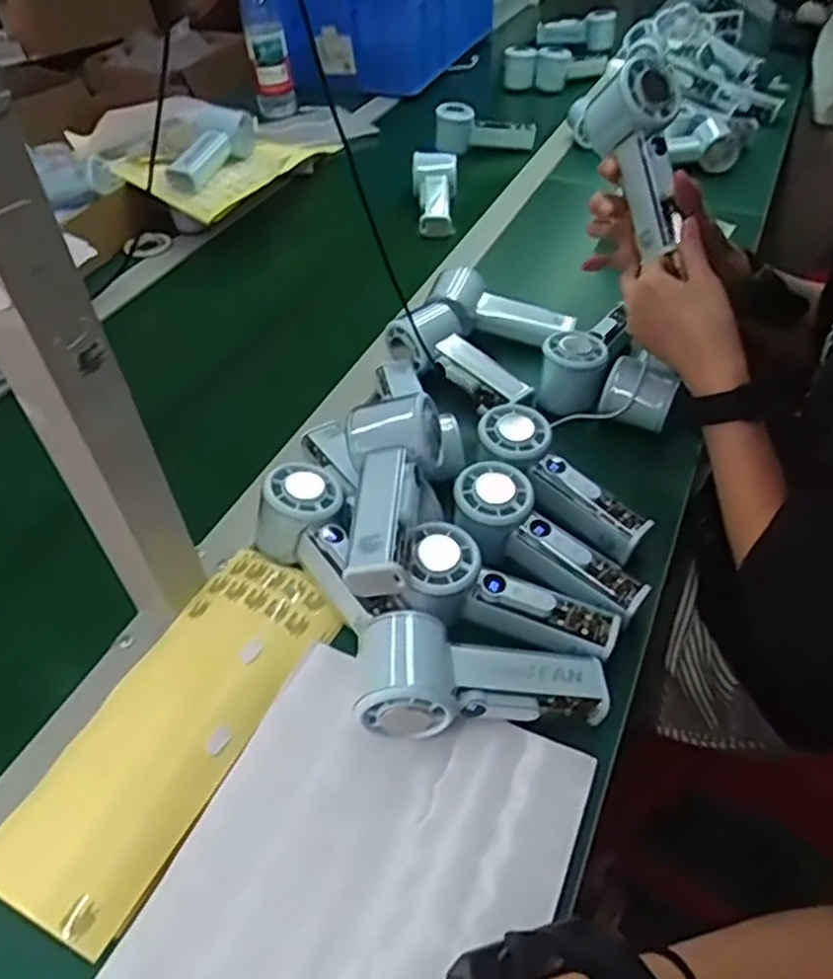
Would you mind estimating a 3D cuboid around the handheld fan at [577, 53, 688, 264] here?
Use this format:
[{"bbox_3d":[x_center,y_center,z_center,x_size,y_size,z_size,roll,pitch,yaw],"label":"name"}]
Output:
[{"bbox_3d":[0.186,-0.266,0.575,0.044,0.140,0.074,-17,5,-14],"label":"handheld fan"}]

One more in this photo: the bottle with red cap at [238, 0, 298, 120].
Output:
[{"bbox_3d":[-0.233,-0.693,1.083,0.067,0.227,0.058,-9,48,-7],"label":"bottle with red cap"}]

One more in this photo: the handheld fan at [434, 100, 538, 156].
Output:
[{"bbox_3d":[0.099,-0.530,1.030,0.145,0.059,0.059,-1,46,-16],"label":"handheld fan"}]

